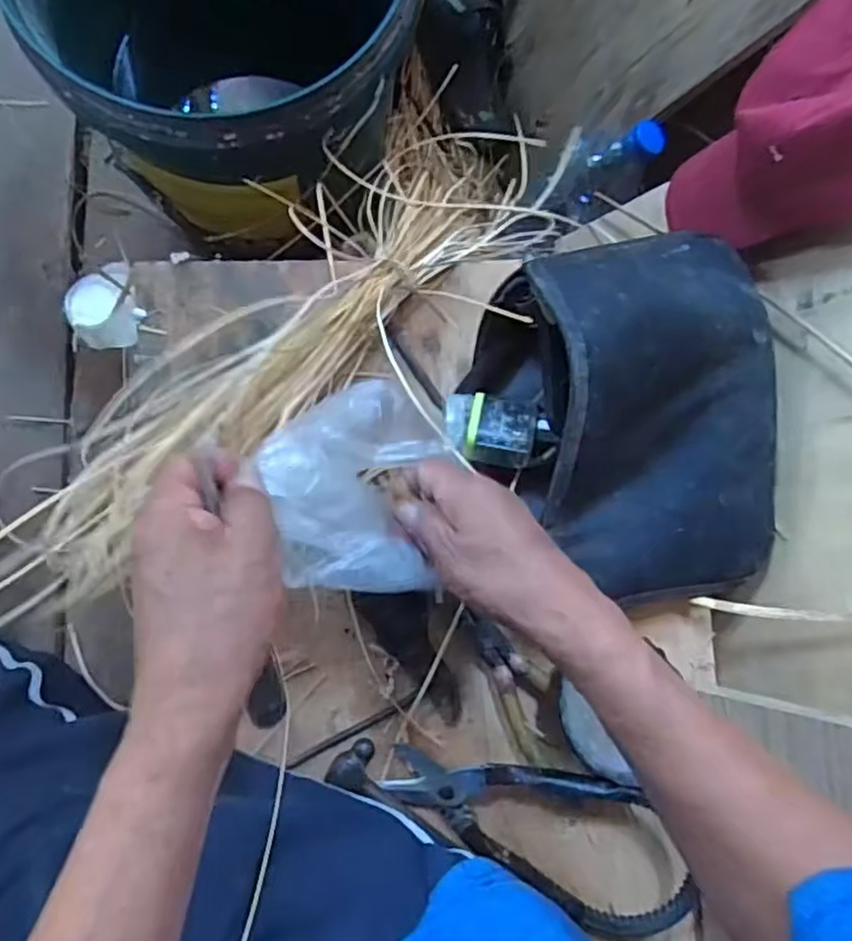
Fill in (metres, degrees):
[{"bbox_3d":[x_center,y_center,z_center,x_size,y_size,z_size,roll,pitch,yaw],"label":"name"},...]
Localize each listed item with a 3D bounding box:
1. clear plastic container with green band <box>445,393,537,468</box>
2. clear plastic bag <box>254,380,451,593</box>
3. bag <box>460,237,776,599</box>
[{"bbox_3d":[0.042,-0.028,0.435,0.061,0.034,0.046,6,86,-8],"label":"clear plastic container with green band"},{"bbox_3d":[-0.033,0.012,0.370,0.097,0.052,0.119,-15,89,-9],"label":"clear plastic bag"},{"bbox_3d":[0.150,-0.027,0.428,0.200,0.091,0.244,-20,90,-9],"label":"bag"}]

